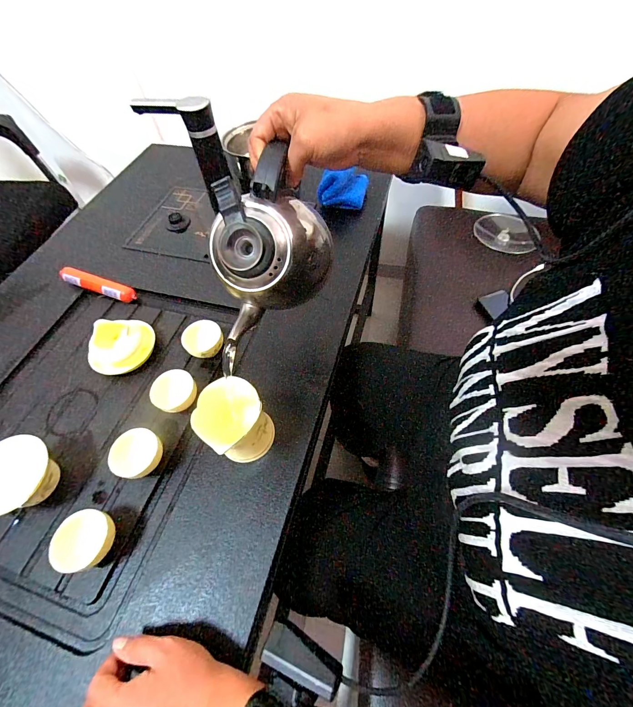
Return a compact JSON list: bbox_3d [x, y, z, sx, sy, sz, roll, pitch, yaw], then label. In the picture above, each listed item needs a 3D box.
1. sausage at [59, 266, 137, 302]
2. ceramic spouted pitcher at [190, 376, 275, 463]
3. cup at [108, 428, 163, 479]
[{"bbox_3d":[-0.426,-0.133,0.620,0.168,0.033,0.032,18,58,15],"label":"sausage"},{"bbox_3d":[-0.098,0.090,0.397,0.077,0.120,0.076,-1,55,2],"label":"ceramic spouted pitcher"},{"bbox_3d":[-0.229,0.135,0.416,0.061,0.045,0.058,-2,58,3],"label":"cup"}]

